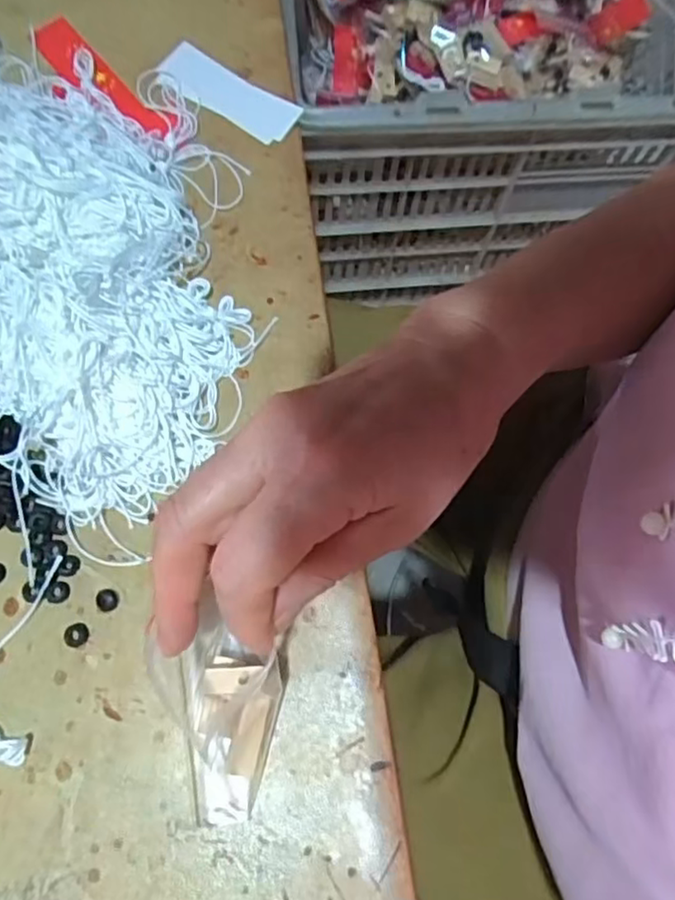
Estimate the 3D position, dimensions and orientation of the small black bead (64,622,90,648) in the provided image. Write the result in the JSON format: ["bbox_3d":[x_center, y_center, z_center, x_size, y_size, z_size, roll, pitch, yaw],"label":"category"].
[{"bbox_3d":[-0.117,0.083,0.289,0.010,0.004,0.011,1,72,-2],"label":"small black bead"}]

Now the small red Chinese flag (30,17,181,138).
[{"bbox_3d":[-0.139,-0.217,0.374,0.027,0.008,0.115,-42,78,-14],"label":"small red Chinese flag"}]

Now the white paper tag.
[{"bbox_3d":[-0.062,-0.203,0.369,0.079,0.011,0.026,32,74,8],"label":"white paper tag"}]

